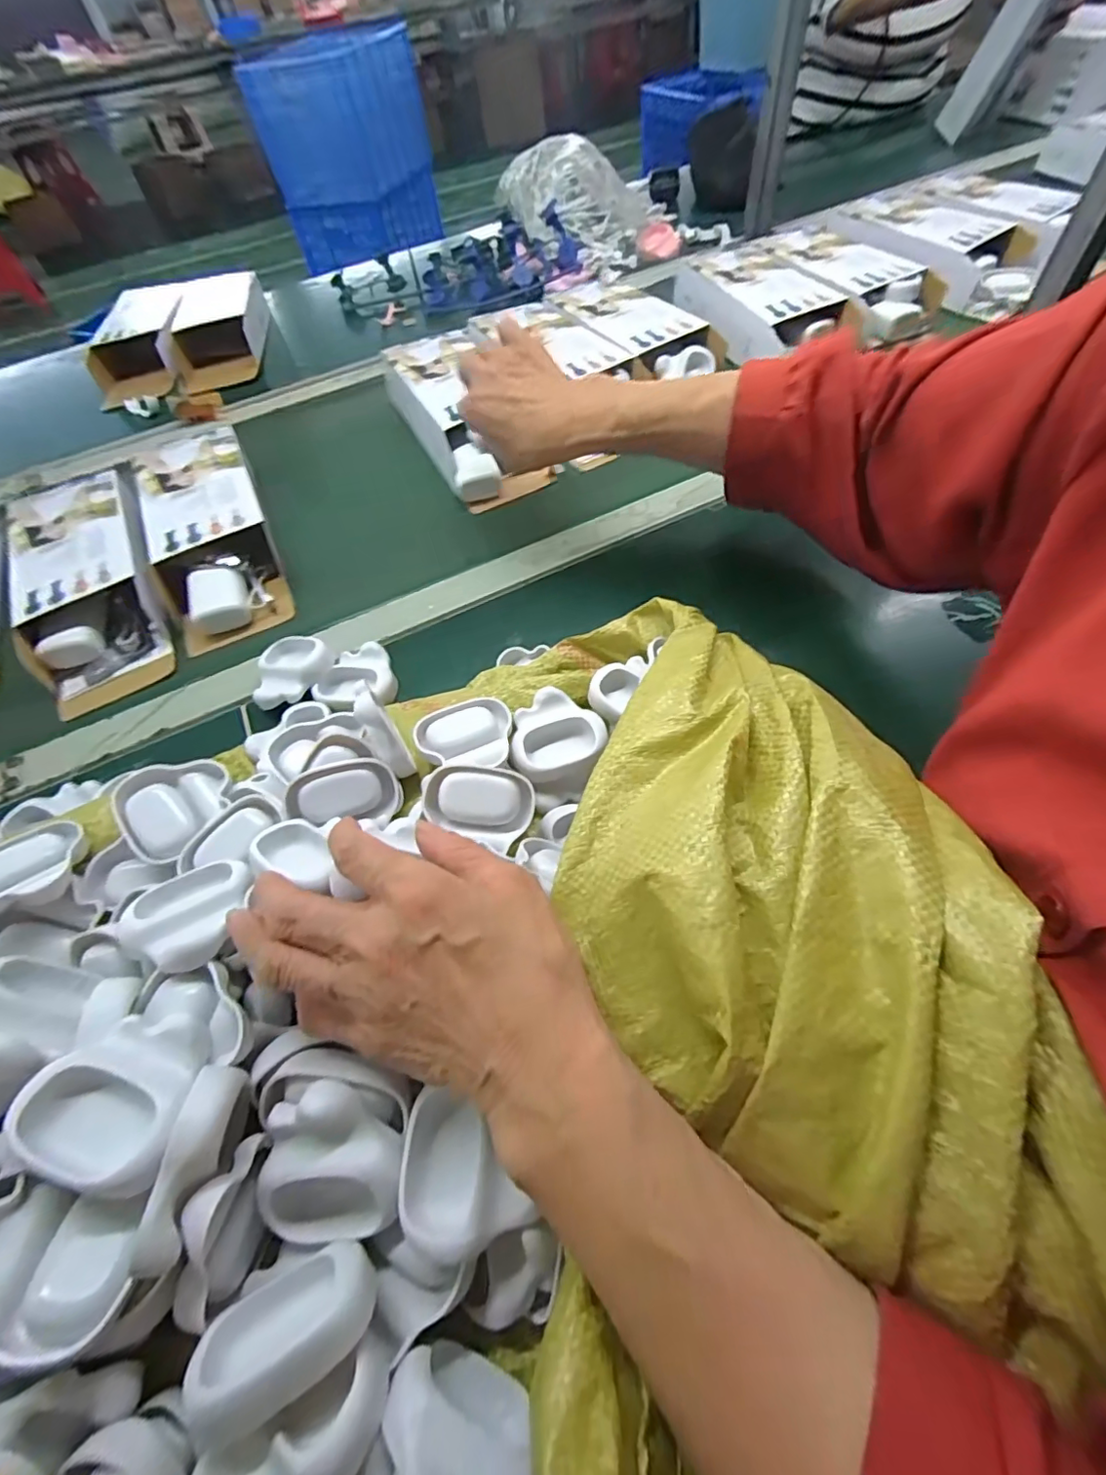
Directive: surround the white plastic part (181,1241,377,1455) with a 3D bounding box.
[{"bbox_3d":[-0.096,0.214,0.200,0.060,0.038,0.014,-17,100,-26],"label":"white plastic part"}]

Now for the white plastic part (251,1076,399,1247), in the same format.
[{"bbox_3d":[-0.091,0.173,0.226,0.056,0.029,0.055,-4,64,1],"label":"white plastic part"}]

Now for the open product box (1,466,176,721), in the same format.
[{"bbox_3d":[-0.411,-0.141,0.483,0.105,0.040,0.245,-23,65,-8],"label":"open product box"}]

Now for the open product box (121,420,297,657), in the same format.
[{"bbox_3d":[-0.316,-0.194,0.503,0.104,0.042,0.241,-27,66,-10],"label":"open product box"}]

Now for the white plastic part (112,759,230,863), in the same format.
[{"bbox_3d":[-0.236,0.047,0.346,0.060,0.020,0.059,-9,67,-19],"label":"white plastic part"}]

